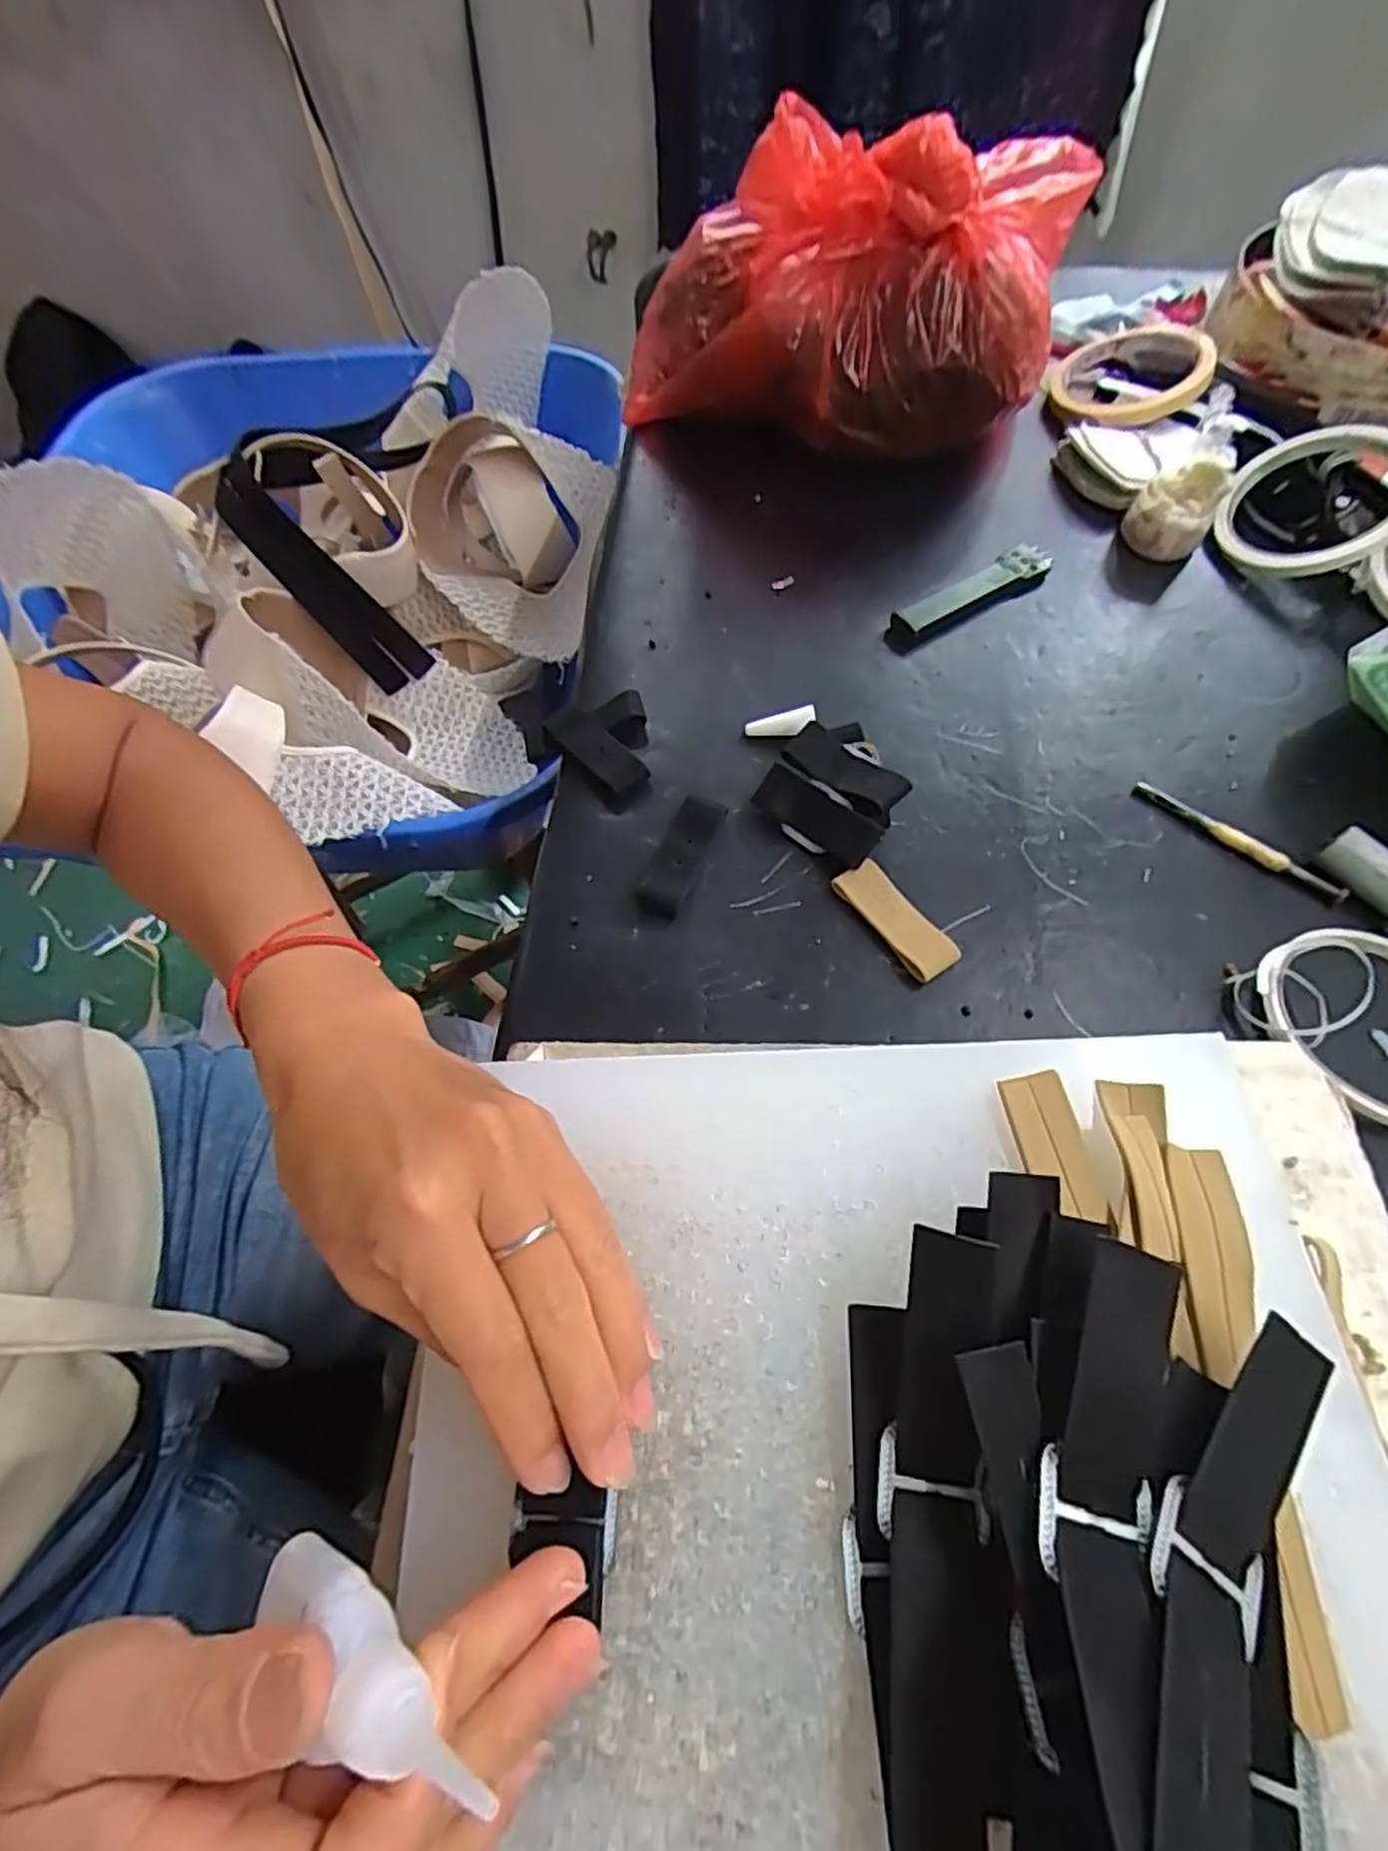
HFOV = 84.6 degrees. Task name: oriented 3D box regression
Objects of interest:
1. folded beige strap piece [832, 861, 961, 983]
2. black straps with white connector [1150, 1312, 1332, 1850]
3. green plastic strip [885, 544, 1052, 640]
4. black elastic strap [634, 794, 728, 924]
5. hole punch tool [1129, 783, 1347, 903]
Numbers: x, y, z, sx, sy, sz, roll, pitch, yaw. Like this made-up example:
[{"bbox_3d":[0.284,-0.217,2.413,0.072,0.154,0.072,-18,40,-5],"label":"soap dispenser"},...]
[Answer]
[{"bbox_3d":[0.086,-0.002,0.328,0.021,0.010,0.058,-31,65,-14],"label":"folded beige strap piece"},{"bbox_3d":[0.115,0.144,0.164,0.026,0.019,0.121,30,52,17],"label":"black straps with white connector"},{"bbox_3d":[0.155,-0.186,0.423,0.109,0.014,0.018,-30,64,-14],"label":"green plastic strip"},{"bbox_3d":[-0.007,-0.031,0.341,0.021,0.007,0.061,20,64,12],"label":"black elastic strap"},{"bbox_3d":[0.245,-0.039,0.346,0.093,0.008,0.007,39,69,20],"label":"hole punch tool"}]

